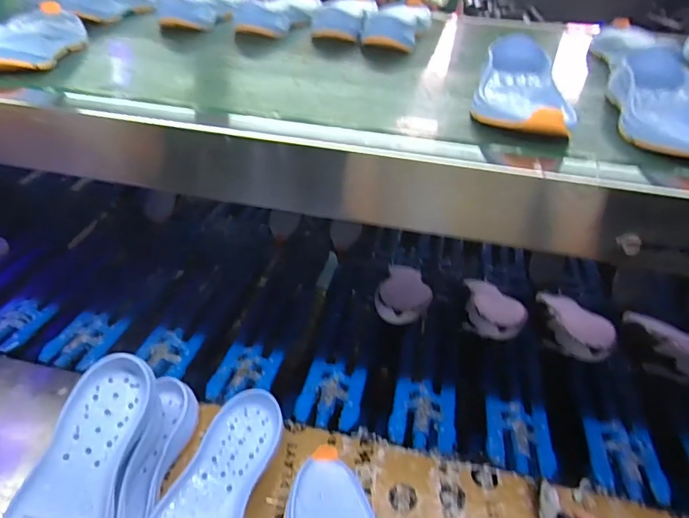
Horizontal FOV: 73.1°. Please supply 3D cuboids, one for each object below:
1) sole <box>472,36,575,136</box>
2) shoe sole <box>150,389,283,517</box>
[{"bbox_3d":[0.190,-0.189,0.510,0.090,0.042,0.249,9,40,10],"label":"sole"},{"bbox_3d":[-0.148,0.272,0.510,0.094,0.044,0.268,9,40,10],"label":"shoe sole"}]

